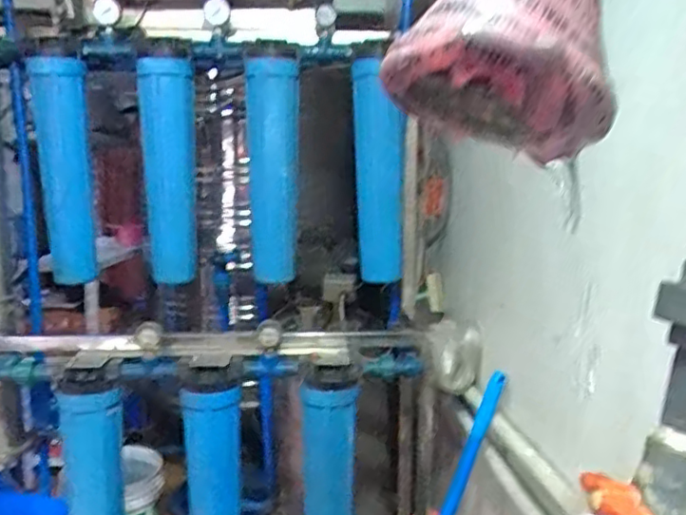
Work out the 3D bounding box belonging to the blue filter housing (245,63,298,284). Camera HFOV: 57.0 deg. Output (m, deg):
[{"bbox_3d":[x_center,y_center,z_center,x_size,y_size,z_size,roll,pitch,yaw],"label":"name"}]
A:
[{"bbox_3d":[-0.169,-0.201,1.535,0.118,0.515,0.135,-1,7,-5],"label":"blue filter housing"}]

